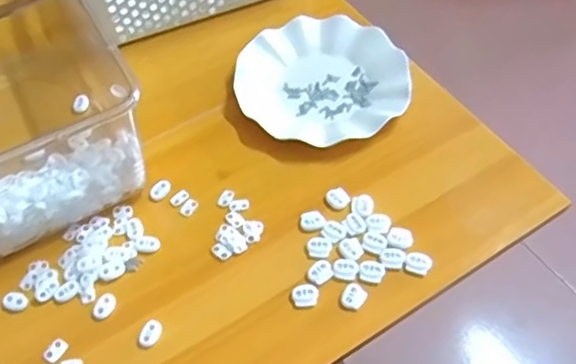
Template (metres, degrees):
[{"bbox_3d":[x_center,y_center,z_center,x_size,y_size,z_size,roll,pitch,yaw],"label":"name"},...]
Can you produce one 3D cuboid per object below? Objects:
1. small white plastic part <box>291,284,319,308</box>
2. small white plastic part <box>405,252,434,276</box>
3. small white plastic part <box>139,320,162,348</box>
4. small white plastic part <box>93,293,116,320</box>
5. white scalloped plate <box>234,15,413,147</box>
[{"bbox_3d":[0.015,0.098,0.497,0.023,0.004,0.019,-3,55,1],"label":"small white plastic part"},{"bbox_3d":[0.115,0.071,0.505,0.022,0.007,0.018,16,57,14],"label":"small white plastic part"},{"bbox_3d":[-0.116,0.128,0.485,0.016,0.004,0.024,12,56,11],"label":"small white plastic part"},{"bbox_3d":[-0.160,0.108,0.501,0.017,0.004,0.023,19,58,16],"label":"small white plastic part"},{"bbox_3d":[0.037,-0.109,0.625,0.178,0.027,0.176,-2,55,2],"label":"white scalloped plate"}]

